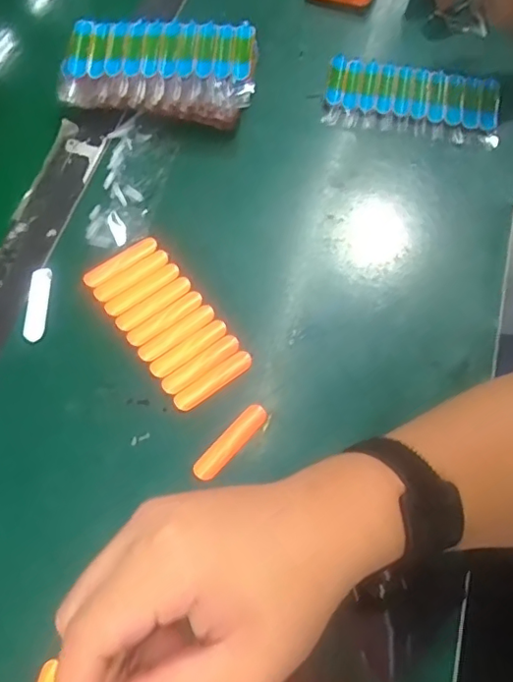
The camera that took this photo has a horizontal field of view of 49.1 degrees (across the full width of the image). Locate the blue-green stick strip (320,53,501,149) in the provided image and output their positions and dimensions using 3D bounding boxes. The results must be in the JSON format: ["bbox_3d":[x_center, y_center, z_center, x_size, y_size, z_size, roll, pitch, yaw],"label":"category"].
[{"bbox_3d":[0.139,-0.217,0.504,0.152,0.019,0.074,11,66,4],"label":"blue-green stick strip"}]

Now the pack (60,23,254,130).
[{"bbox_3d":[-0.082,-0.233,0.490,0.162,0.048,0.094,10,66,4],"label":"pack"}]

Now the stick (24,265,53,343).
[{"bbox_3d":[-0.165,-0.028,0.422,0.015,0.004,0.060,0,66,-1],"label":"stick"}]

